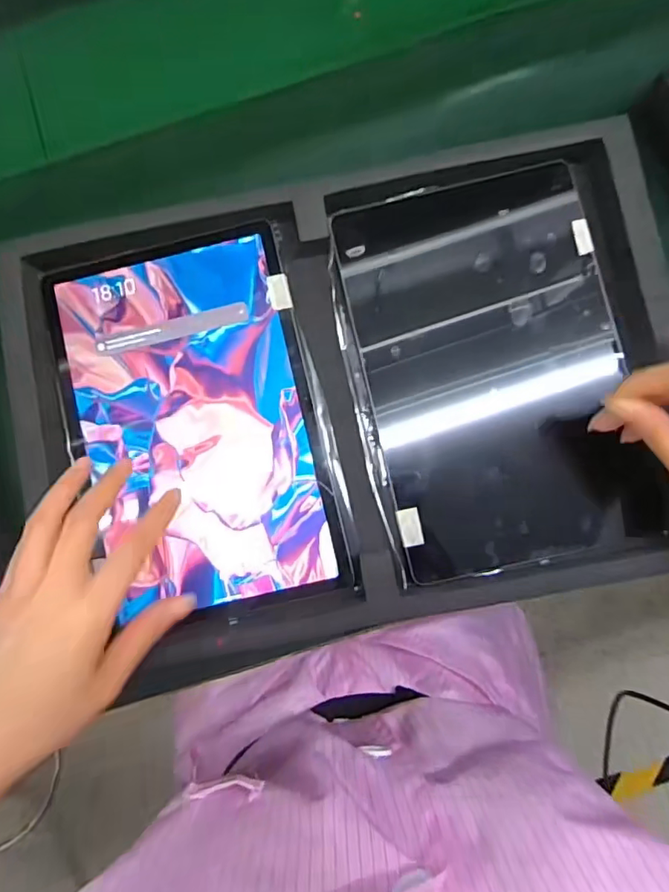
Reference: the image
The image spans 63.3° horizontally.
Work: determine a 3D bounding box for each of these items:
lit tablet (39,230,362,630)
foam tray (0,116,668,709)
[{"bbox_3d":[-0.094,-0.017,0.364,0.161,0.013,0.253,-14,83,2],"label":"lit tablet"},{"bbox_3d":[0.023,-0.036,0.359,0.420,0.039,0.303,-14,83,2],"label":"foam tray"}]

